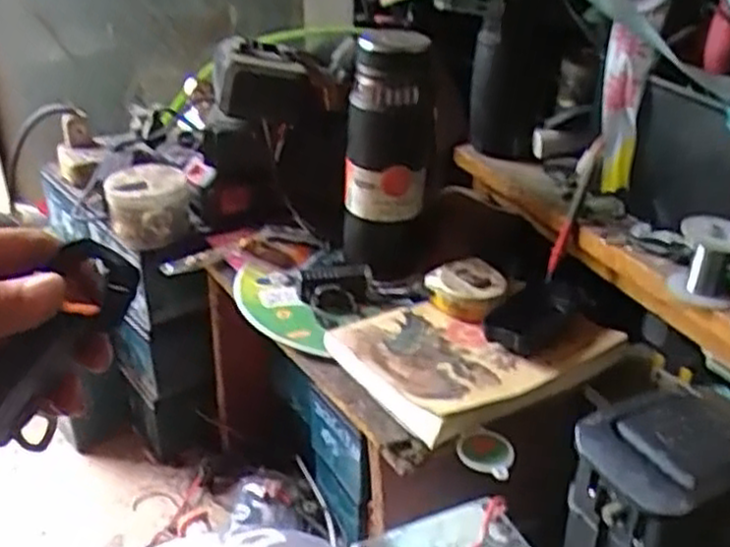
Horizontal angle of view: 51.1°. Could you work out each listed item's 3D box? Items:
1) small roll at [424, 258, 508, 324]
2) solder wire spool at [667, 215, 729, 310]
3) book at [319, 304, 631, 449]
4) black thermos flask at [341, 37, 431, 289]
[{"bbox_3d":[0.100,0.015,0.711,0.062,0.029,0.075,-22,34,-36],"label":"small roll"},{"bbox_3d":[0.265,-0.007,0.586,0.053,0.059,0.043,13,30,23],"label":"solder wire spool"},{"bbox_3d":[0.093,0.059,0.671,0.219,0.021,0.154,-20,33,-33],"label":"book"},{"bbox_3d":[0.019,-0.115,0.762,0.086,0.231,0.078,0,27,1],"label":"black thermos flask"}]

